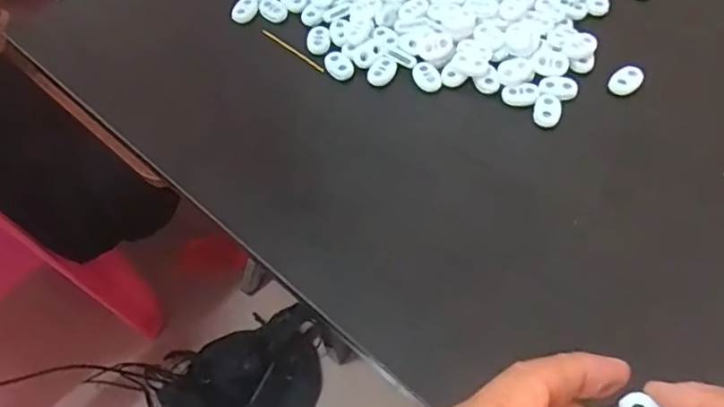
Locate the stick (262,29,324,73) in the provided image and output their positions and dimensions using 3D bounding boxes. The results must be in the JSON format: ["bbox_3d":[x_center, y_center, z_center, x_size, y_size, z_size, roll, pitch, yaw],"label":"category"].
[{"bbox_3d":[-0.046,-0.102,0.397,0.060,0.004,0.004,39,69,24],"label":"stick"}]

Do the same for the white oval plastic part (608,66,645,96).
[{"bbox_3d":[0.160,-0.074,0.366,0.015,0.008,0.021,38,69,24],"label":"white oval plastic part"}]

